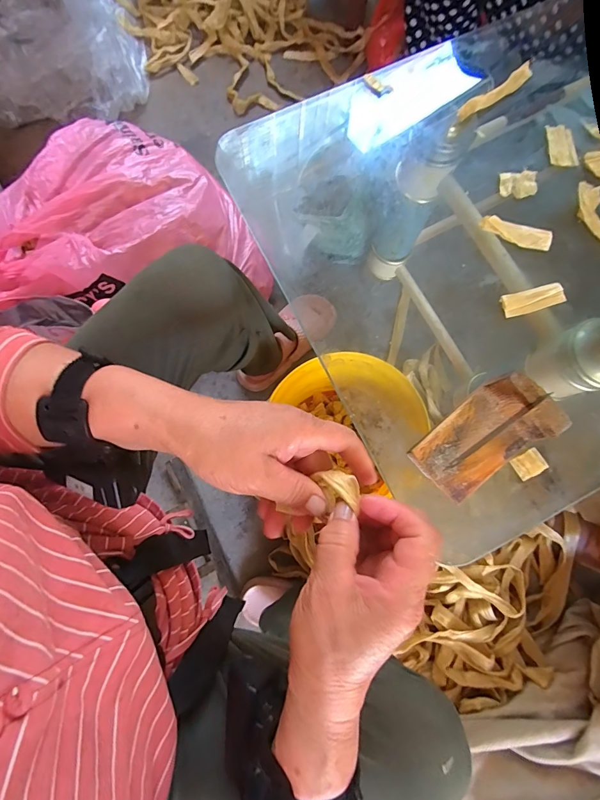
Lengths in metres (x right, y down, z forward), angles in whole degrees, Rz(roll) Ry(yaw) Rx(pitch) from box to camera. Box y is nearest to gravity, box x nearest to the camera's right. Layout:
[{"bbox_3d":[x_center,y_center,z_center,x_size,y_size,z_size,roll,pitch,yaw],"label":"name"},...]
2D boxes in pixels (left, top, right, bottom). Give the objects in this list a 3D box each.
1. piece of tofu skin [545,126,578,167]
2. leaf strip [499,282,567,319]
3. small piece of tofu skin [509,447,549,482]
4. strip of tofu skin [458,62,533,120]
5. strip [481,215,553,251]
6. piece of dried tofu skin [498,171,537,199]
[{"bbox_3d":[0.281,-0.273,0.403,0.028,0.004,0.051,-2,79,-1],"label":"piece of tofu skin"},{"bbox_3d":[0.229,-0.099,0.369,0.060,0.008,0.023,-17,80,-4],"label":"leaf strip"},{"bbox_3d":[0.210,0.059,0.344,0.026,0.006,0.022,-29,81,-6],"label":"small piece of tofu skin"},{"bbox_3d":[0.213,-0.333,0.408,0.099,0.016,0.013,-35,82,-7],"label":"strip of tofu skin"},{"bbox_3d":[0.219,-0.169,0.379,0.073,0.006,0.019,14,108,-3],"label":"strip"},{"bbox_3d":[0.230,-0.227,0.396,0.041,0.004,0.028,-8,79,-2],"label":"piece of dried tofu skin"}]

